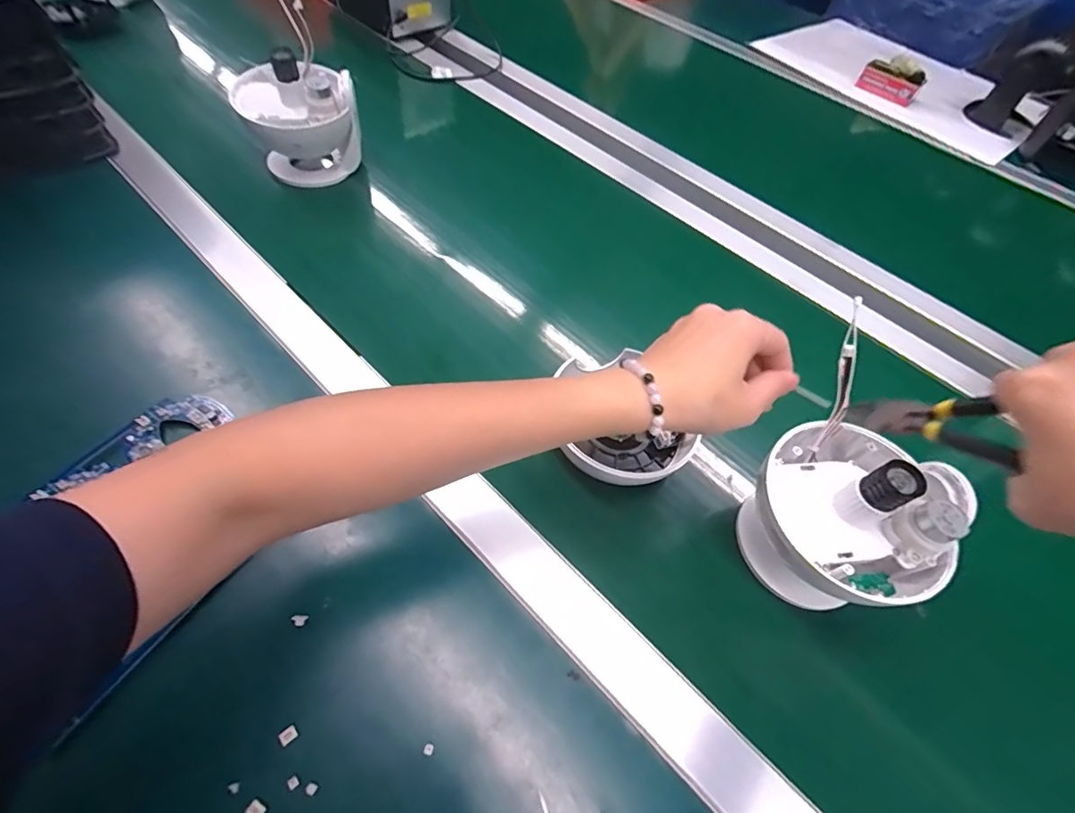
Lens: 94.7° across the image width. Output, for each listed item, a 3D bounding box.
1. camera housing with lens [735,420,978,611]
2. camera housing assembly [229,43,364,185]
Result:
[{"bbox_3d":[0.201,0.075,0.330,0.110,0.118,0.111,4,54,-5],"label":"camera housing with lens"},{"bbox_3d":[-0.253,-0.308,0.535,0.111,0.101,0.113,-15,57,-18],"label":"camera housing assembly"}]

